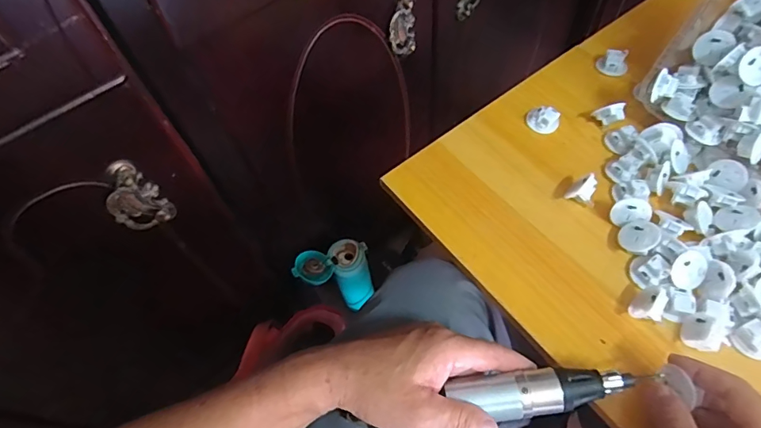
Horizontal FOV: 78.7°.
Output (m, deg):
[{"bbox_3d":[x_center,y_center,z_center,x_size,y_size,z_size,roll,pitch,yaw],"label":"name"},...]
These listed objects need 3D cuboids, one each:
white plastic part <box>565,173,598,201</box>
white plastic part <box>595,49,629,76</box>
[{"bbox_3d":[0.191,-0.023,0.439,0.021,0.025,0.021,33,67,20],"label":"white plastic part"},{"bbox_3d":[0.262,-0.171,0.523,0.032,0.017,0.026,20,64,14],"label":"white plastic part"}]

